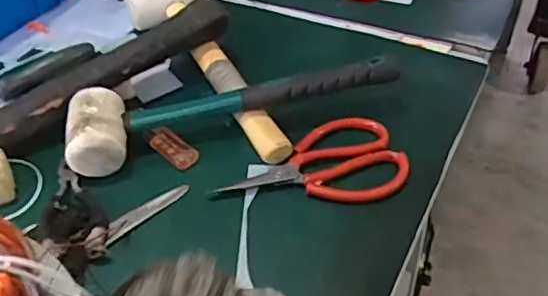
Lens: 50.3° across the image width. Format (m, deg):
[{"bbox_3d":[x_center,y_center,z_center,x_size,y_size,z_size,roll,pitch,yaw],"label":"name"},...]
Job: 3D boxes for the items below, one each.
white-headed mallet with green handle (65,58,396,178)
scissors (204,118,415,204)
[{"bbox_3d":[-0.034,-0.035,0.504,0.282,0.050,0.075,-9,44,-6],"label":"white-headed mallet with green handle"},{"bbox_3d":[0.028,0.011,0.479,0.155,0.017,0.085,-7,44,-4],"label":"scissors"}]

